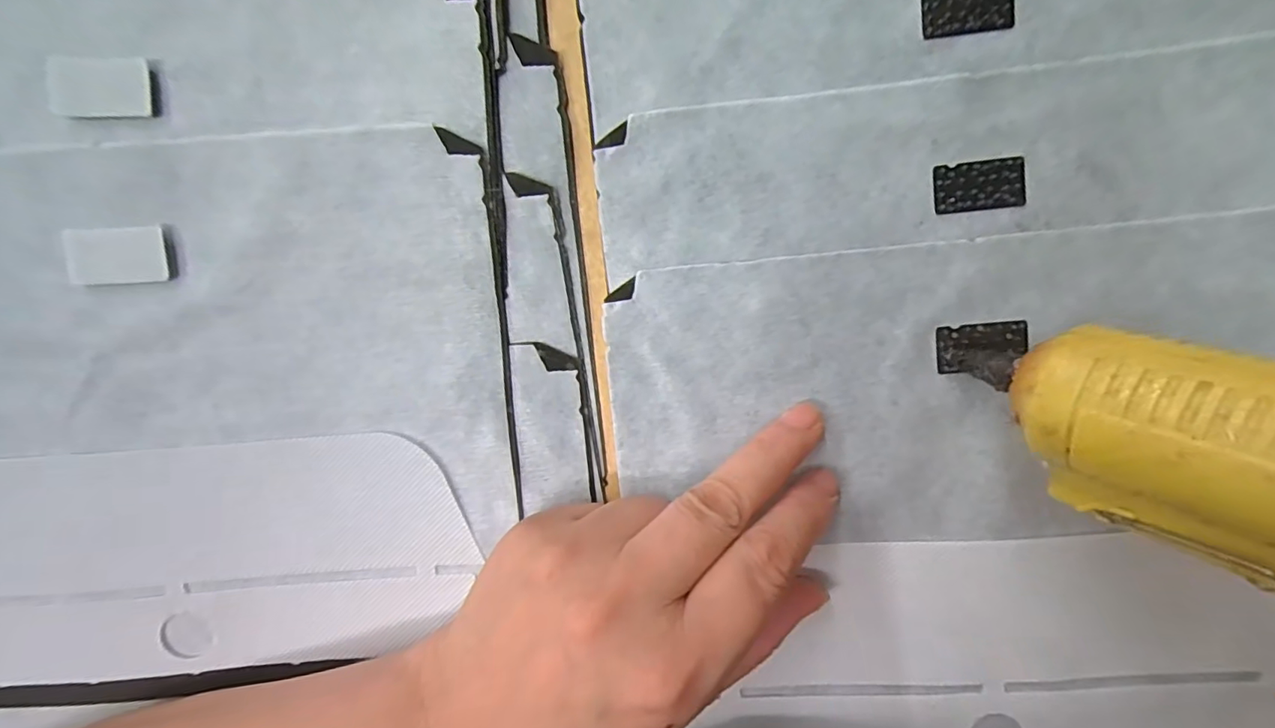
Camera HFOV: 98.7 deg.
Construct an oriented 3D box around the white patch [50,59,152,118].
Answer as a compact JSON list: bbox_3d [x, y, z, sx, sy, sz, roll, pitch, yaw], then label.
[{"bbox_3d":[-0.181,-0.093,0.185,0.035,0.005,0.019,0,95,3],"label":"white patch"}]

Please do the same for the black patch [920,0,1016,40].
[{"bbox_3d":[0.108,-0.116,0.178,0.029,0.004,0.016,-6,94,5],"label":"black patch"}]

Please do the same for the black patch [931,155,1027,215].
[{"bbox_3d":[0.114,-0.059,0.181,0.029,0.004,0.016,-5,94,5],"label":"black patch"}]

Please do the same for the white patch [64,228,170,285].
[{"bbox_3d":[-0.178,-0.037,0.189,0.033,0.007,0.018,-2,95,4],"label":"white patch"}]

